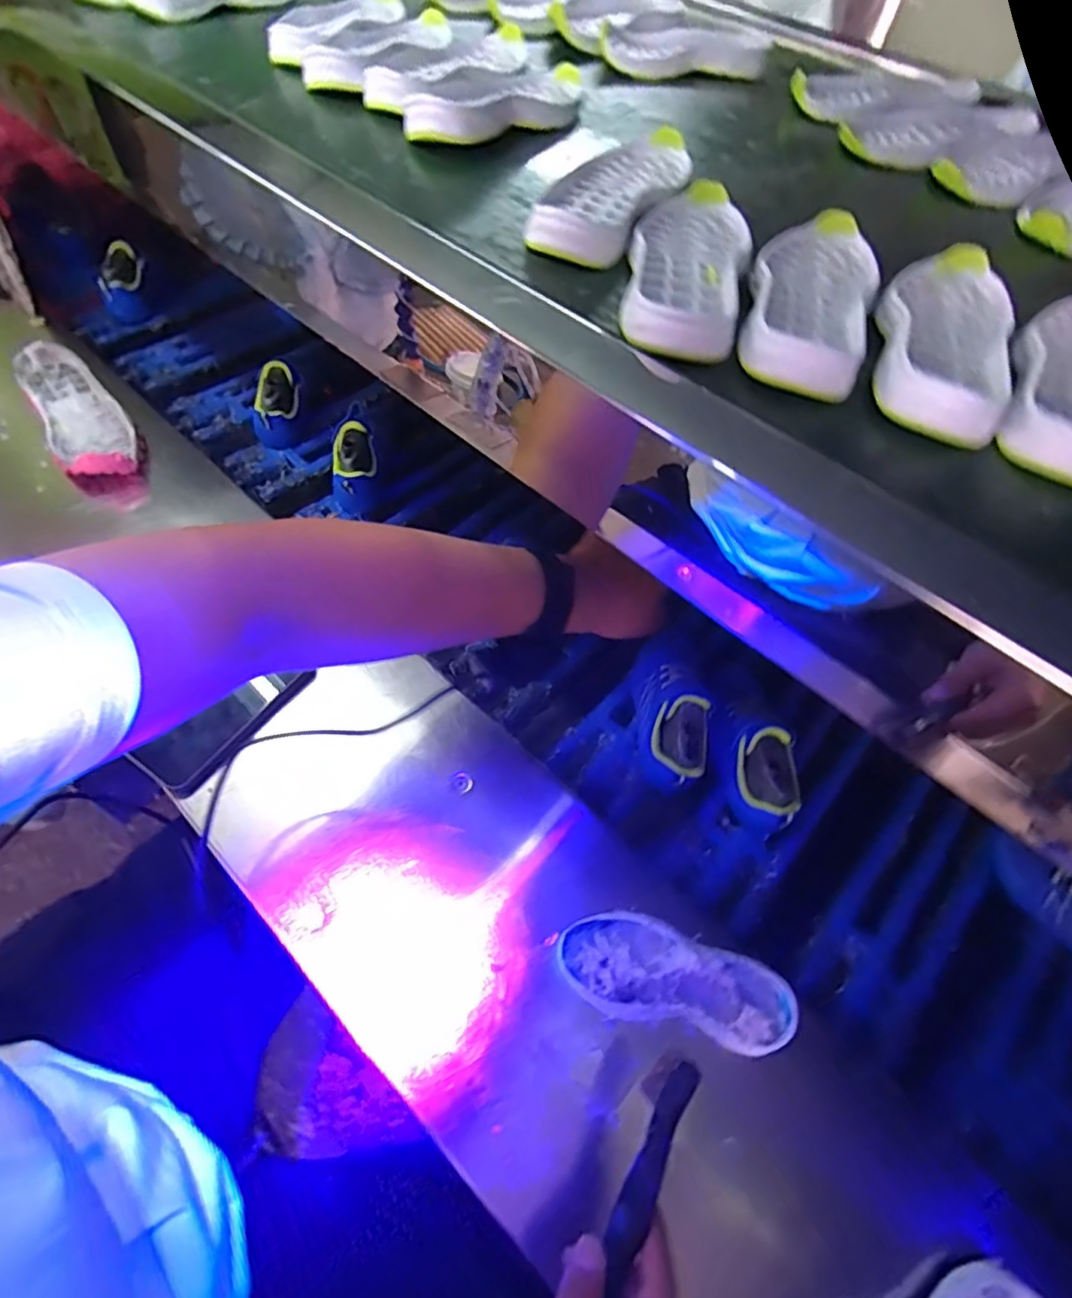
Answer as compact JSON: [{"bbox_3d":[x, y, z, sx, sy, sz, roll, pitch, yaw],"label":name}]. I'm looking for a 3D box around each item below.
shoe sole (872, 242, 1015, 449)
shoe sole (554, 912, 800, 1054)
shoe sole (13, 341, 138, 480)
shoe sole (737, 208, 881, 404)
[{"bbox_3d":[0.233,-0.180,0.345,0.072,0.028,0.185,26,57,12],"label":"shoe sole"},{"bbox_3d":[0.104,0.236,0.437,0.169,0.030,0.068,14,56,5],"label":"shoe sole"},{"bbox_3d":[-0.555,-0.291,0.729,0.082,0.040,0.261,-31,63,-23],"label":"shoe sole"},{"bbox_3d":[0.159,-0.205,0.351,0.068,0.030,0.184,21,56,9],"label":"shoe sole"}]

